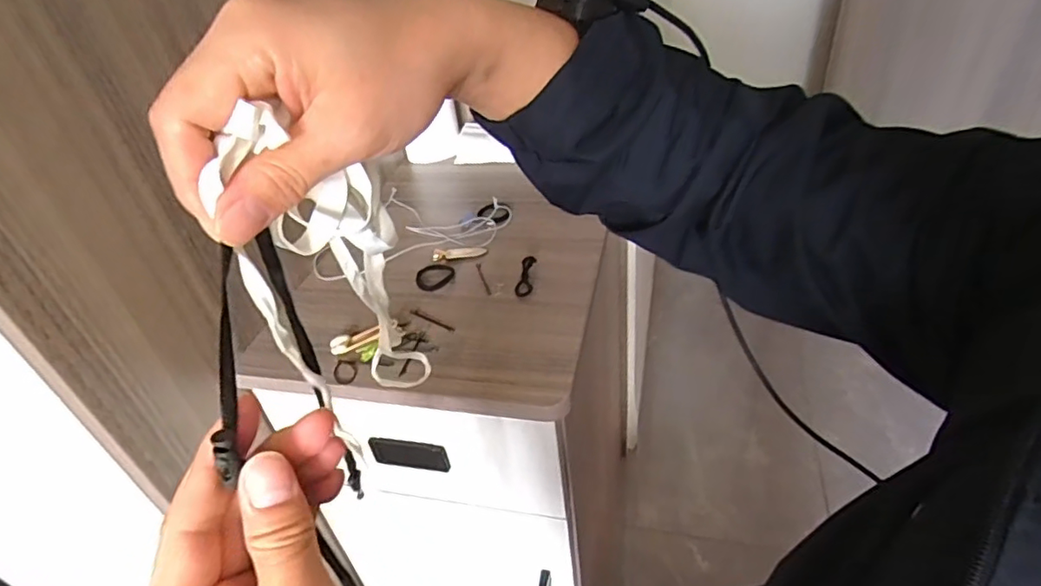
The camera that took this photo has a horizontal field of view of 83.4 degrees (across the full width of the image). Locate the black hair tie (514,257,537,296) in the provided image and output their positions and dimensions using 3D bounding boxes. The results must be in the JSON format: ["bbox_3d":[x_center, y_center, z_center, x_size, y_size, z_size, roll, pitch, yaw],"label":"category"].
[{"bbox_3d":[0.005,-0.017,0.564,0.016,0.012,0.051,2,39,11],"label":"black hair tie"}]

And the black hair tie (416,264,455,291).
[{"bbox_3d":[-0.085,-0.017,0.581,0.038,0.004,0.039,-12,38,-6],"label":"black hair tie"}]

